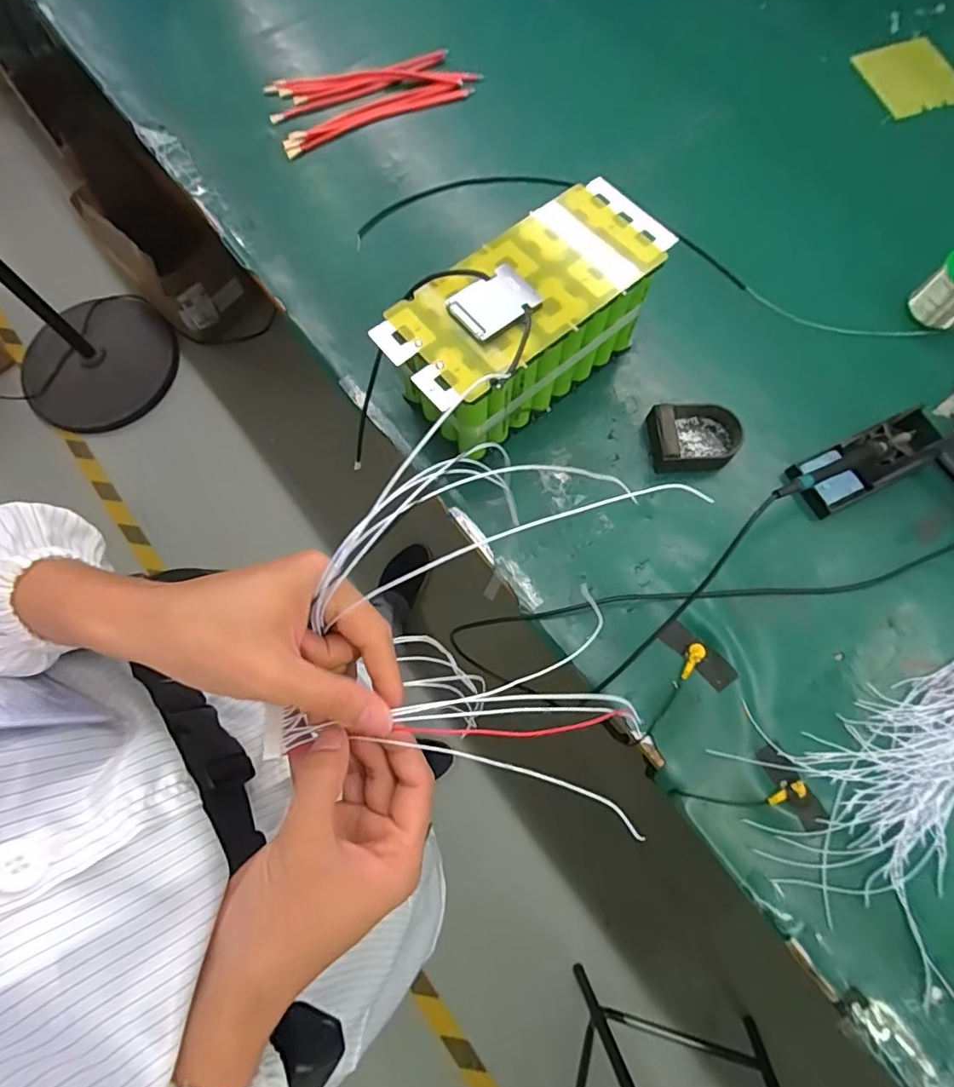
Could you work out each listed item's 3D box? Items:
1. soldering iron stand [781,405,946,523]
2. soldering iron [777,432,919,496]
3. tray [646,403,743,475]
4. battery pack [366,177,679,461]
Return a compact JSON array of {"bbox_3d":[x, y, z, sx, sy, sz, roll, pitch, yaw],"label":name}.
[{"bbox_3d":[0.449,-0.097,0.628,0.150,0.068,0.071,-25,75,-6],"label":"soldering iron stand"},{"bbox_3d":[0.382,-0.084,0.567,0.232,0.013,0.018,-21,74,-24],"label":"soldering iron"},{"bbox_3d":[0.259,-0.127,0.660,0.104,0.046,0.081,-9,74,-2],"label":"tray"},{"bbox_3d":[0.055,-0.246,0.625,0.307,0.147,0.139,-40,77,-10],"label":"battery pack"}]

